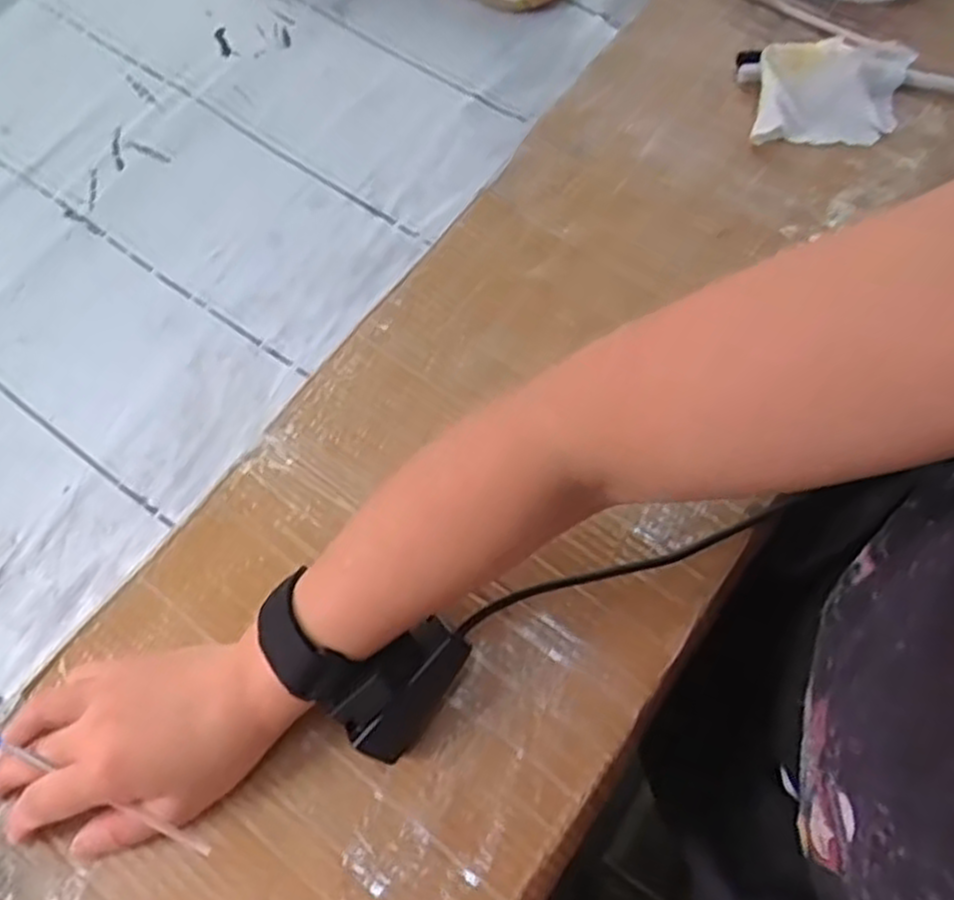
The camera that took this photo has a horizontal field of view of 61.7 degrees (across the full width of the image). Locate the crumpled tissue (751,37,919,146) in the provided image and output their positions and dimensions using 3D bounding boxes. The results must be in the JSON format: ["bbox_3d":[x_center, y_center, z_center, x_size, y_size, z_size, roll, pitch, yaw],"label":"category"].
[{"bbox_3d":[0.239,-0.239,0.531,0.120,0.031,0.064,-8,65,0],"label":"crumpled tissue"}]

